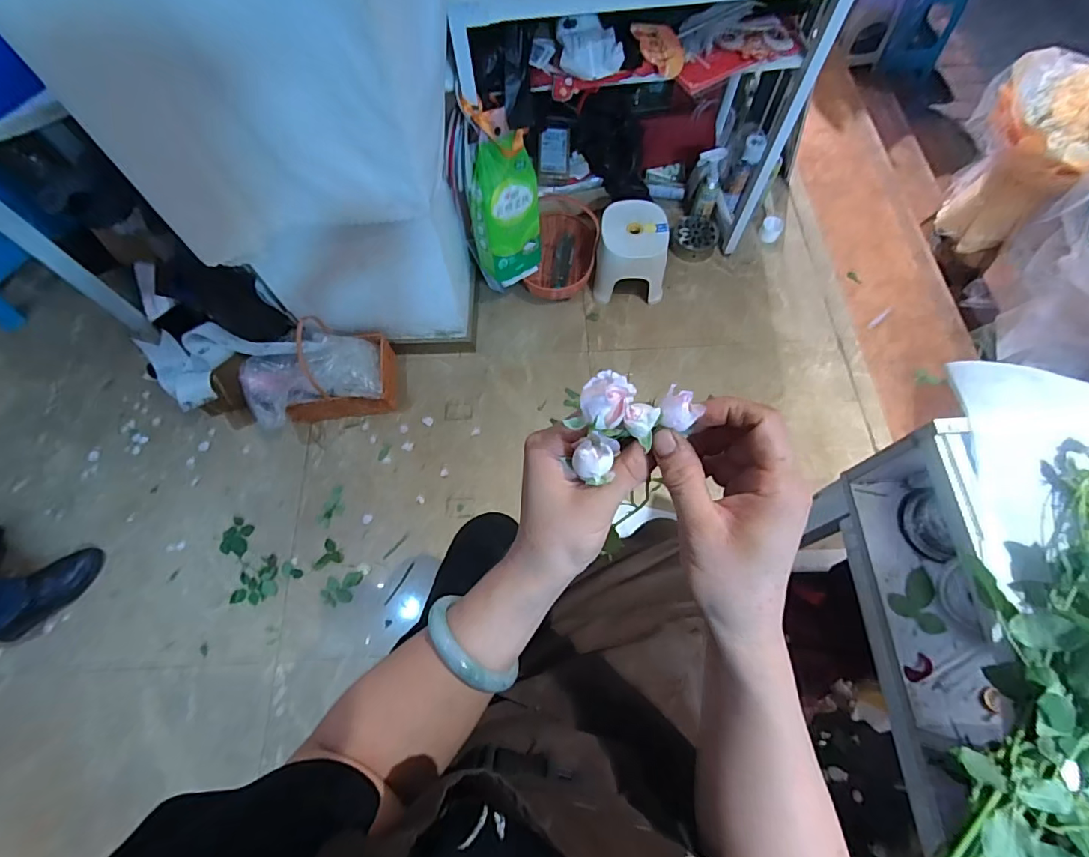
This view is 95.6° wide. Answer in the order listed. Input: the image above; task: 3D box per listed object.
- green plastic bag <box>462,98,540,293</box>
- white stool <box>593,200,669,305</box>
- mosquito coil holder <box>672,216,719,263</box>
[{"bbox_3d":[-0.110,-0.565,1.249,0.173,0.467,0.115,-25,52,-13],"label":"green plastic bag"},{"bbox_3d":[0.252,-0.508,1.449,0.206,0.202,0.208,-3,67,0],"label":"white stool"},{"bbox_3d":[0.471,-0.592,1.554,0.138,0.063,0.152,24,70,11],"label":"mosquito coil holder"}]

